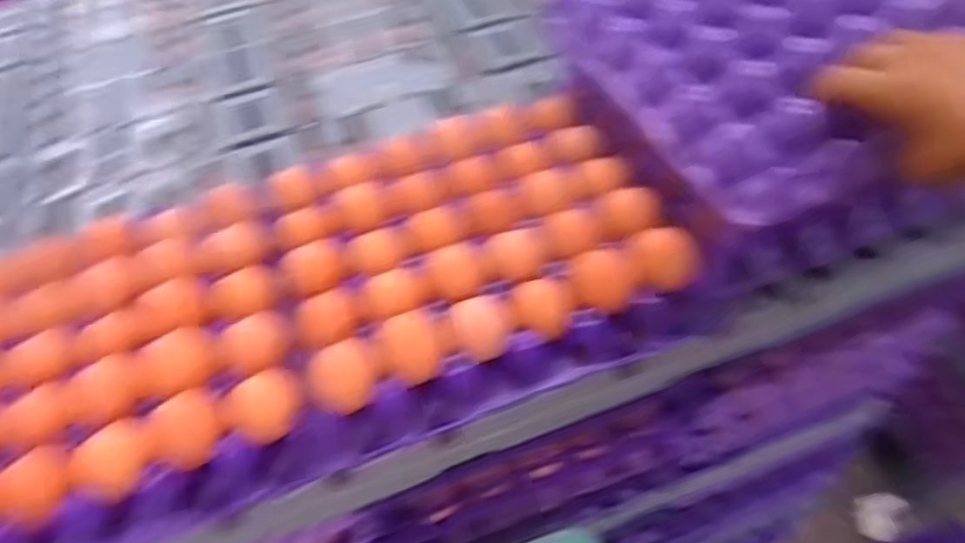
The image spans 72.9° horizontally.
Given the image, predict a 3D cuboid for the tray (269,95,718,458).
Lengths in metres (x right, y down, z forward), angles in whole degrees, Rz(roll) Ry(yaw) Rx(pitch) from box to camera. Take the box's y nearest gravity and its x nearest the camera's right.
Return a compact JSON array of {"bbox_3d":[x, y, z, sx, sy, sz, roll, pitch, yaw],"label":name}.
[{"bbox_3d":[-0.011,-0.026,0.524,0.306,0.053,0.260,-18,49,-10],"label":"tray"}]

